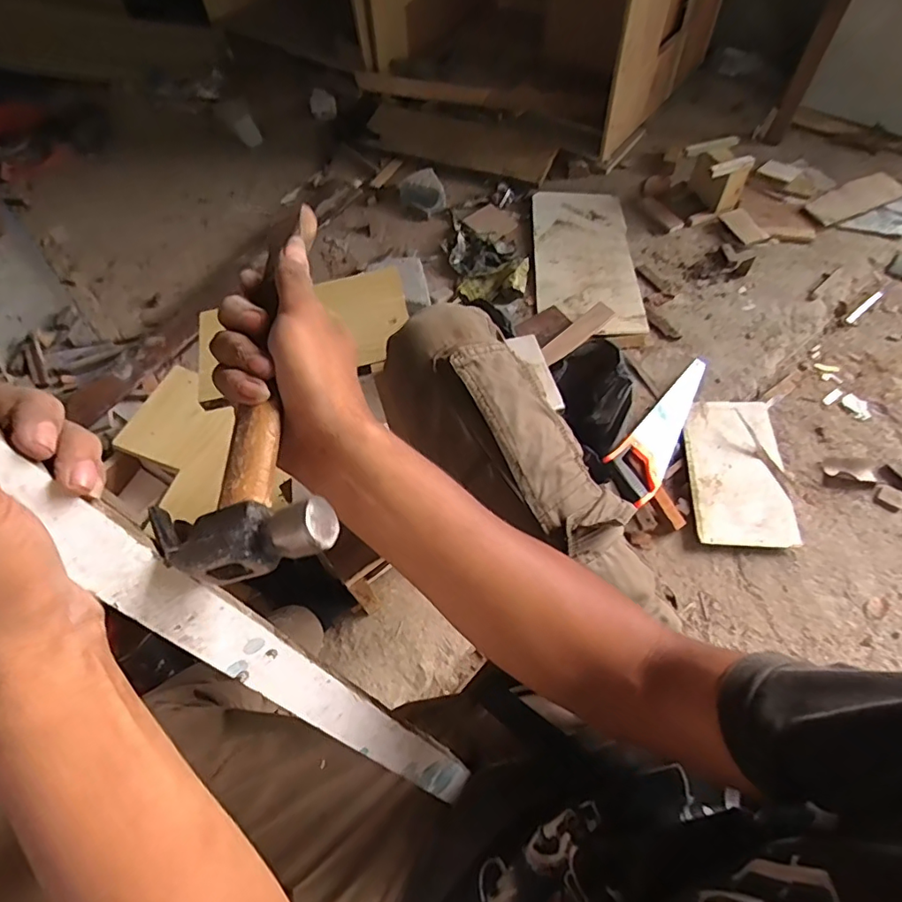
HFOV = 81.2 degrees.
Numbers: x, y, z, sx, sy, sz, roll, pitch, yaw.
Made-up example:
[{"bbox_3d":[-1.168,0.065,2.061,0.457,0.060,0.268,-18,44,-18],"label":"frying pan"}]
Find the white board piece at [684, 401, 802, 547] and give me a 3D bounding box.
[{"bbox_3d":[0.619,0.042,1.133,0.199,0.040,0.330,3,62,5],"label":"white board piece"}]

